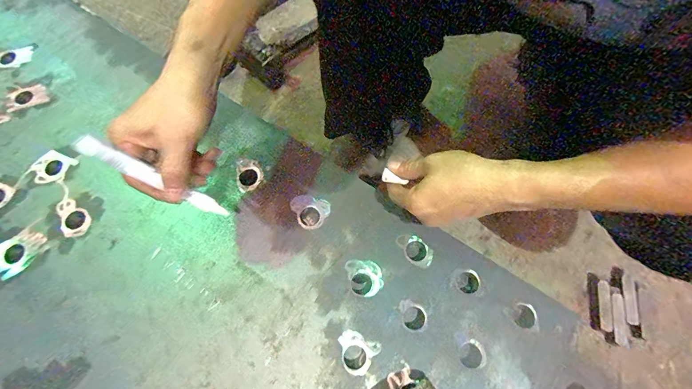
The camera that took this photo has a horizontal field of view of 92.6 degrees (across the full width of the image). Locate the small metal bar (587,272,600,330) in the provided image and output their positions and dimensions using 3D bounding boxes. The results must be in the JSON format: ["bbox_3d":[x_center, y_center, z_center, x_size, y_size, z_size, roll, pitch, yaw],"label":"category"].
[{"bbox_3d":[0.390,0.168,0.523,0.016,0.005,0.085,16,70,6],"label":"small metal bar"}]

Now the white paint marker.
[{"bbox_3d":[-0.160,-0.011,0.290,0.010,0.132,0.013,-3,61,41],"label":"white paint marker"}]

